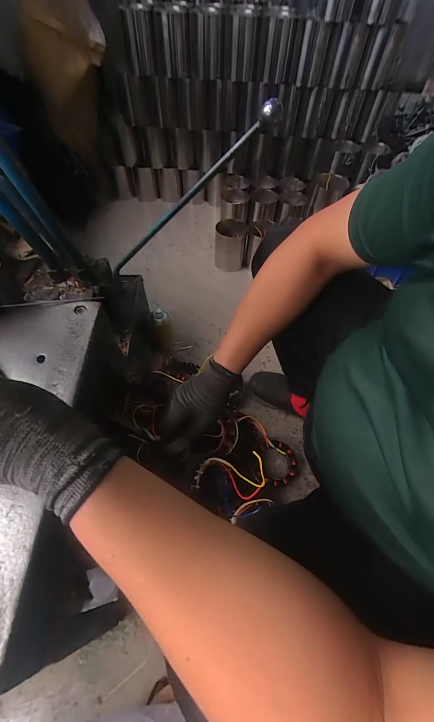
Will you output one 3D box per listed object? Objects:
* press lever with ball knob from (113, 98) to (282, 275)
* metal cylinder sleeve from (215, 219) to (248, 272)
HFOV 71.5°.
[{"bbox_3d":[-0.072,-0.253,0.505,0.023,0.413,0.024,37,46,-31],"label":"press lever with ball knob"},{"bbox_3d":[0.050,-0.444,1.186,0.117,0.188,0.096,0,56,-2],"label":"metal cylinder sleeve"}]

